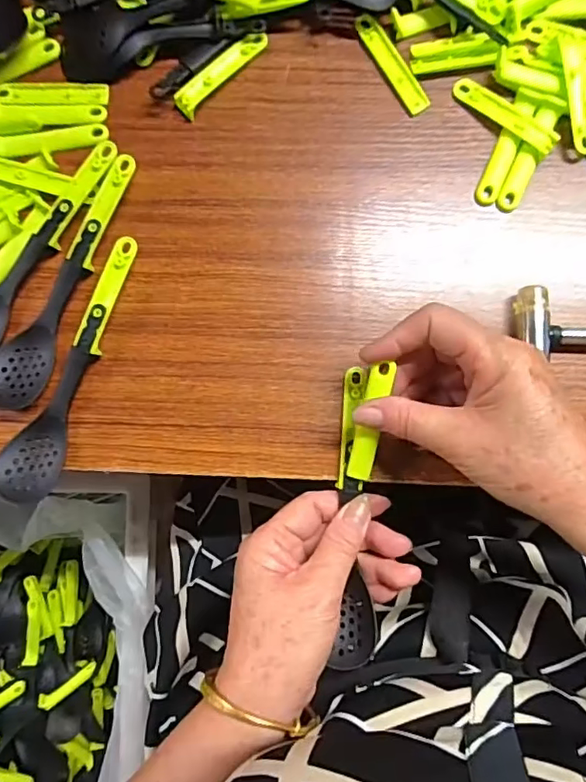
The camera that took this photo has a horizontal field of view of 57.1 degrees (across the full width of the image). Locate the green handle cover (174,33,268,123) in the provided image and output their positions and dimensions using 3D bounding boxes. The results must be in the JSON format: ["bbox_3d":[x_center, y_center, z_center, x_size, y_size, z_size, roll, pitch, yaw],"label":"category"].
[{"bbox_3d":[-0.049,-0.215,0.362,0.017,0.009,0.075,43,88,4],"label":"green handle cover"}]

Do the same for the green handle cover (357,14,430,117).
[{"bbox_3d":[0.066,-0.219,0.360,0.015,0.004,0.075,-30,86,-1],"label":"green handle cover"}]

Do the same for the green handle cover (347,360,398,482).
[{"bbox_3d":[0.047,0.020,0.322,0.016,0.004,0.072,10,108,2],"label":"green handle cover"}]

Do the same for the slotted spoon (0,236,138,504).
[{"bbox_3d":[-0.139,-0.013,0.343,0.036,0.014,0.174,25,87,3],"label":"slotted spoon"}]

